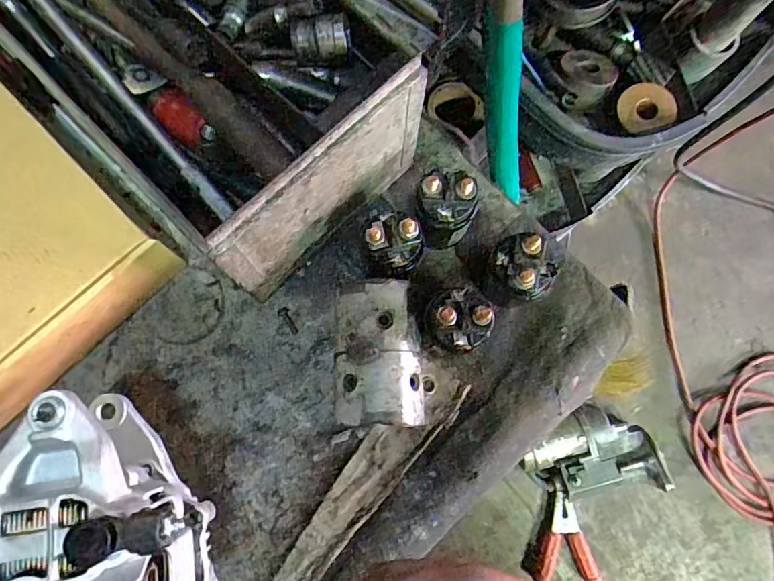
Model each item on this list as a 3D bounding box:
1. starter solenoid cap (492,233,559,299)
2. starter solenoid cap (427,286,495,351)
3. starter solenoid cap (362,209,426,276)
[{"bbox_3d":[0.101,-0.019,0.372,0.046,0.030,0.037,42,80,7],"label":"starter solenoid cap"},{"bbox_3d":[0.052,0.019,0.363,0.046,0.026,0.044,0,78,-1],"label":"starter solenoid cap"},{"bbox_3d":[0.004,-0.036,0.382,0.041,0.045,0.041,0,78,-1],"label":"starter solenoid cap"}]

